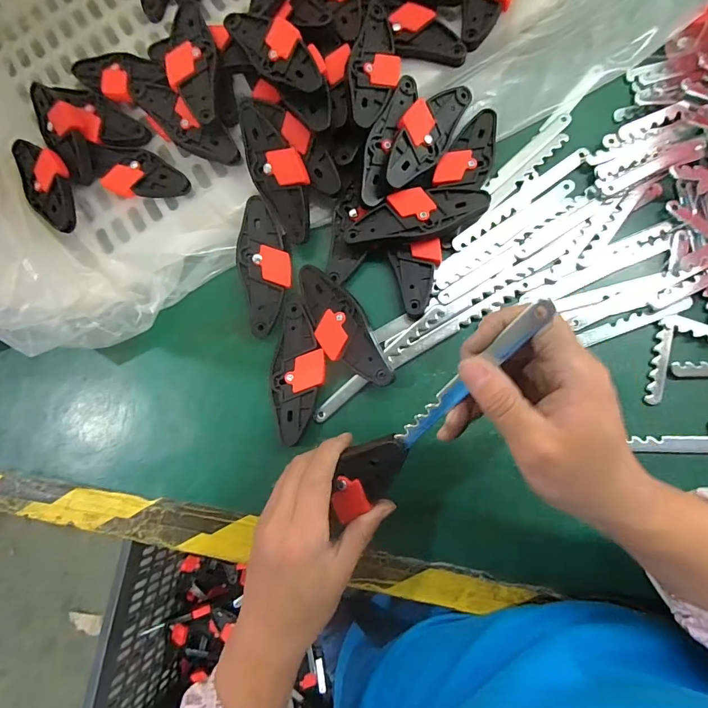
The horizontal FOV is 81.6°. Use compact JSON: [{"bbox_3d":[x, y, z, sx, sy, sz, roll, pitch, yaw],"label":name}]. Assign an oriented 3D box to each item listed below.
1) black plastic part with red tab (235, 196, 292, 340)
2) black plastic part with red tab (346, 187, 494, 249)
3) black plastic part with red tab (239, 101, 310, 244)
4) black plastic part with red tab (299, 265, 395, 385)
[{"bbox_3d":[-0.082,-0.080,0.374,0.045,0.011,0.122,-6,83,6],"label":"black plastic part with red tab"},{"bbox_3d":[0.055,-0.122,0.365,0.122,0.015,0.046,-6,79,6],"label":"black plastic part with red tab"},{"bbox_3d":[-0.069,-0.167,0.374,0.045,0.013,0.128,-23,95,3],"label":"black plastic part with red tab"},{"bbox_3d":[-0.011,-0.024,0.361,0.044,0.013,0.121,-26,77,2],"label":"black plastic part with red tab"}]

